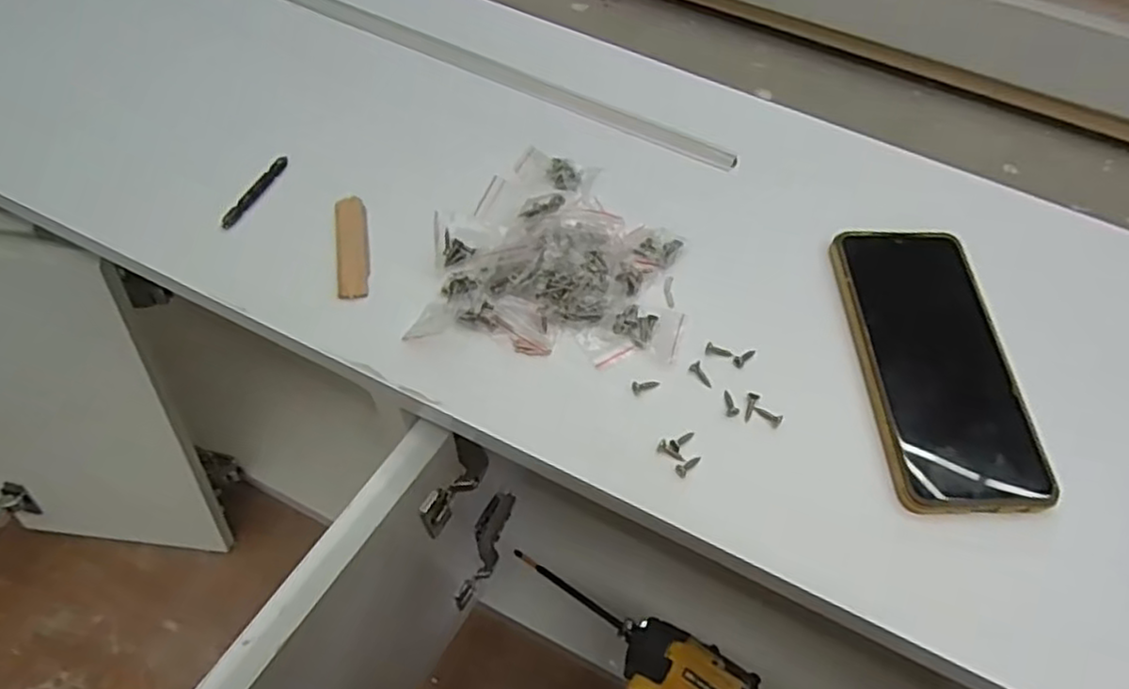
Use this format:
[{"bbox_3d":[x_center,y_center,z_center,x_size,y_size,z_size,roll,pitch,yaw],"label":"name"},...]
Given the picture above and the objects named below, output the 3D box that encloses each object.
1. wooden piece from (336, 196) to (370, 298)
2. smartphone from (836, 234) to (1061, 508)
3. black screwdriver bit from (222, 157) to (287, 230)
[{"bbox_3d":[-0.126,-0.058,0.411,0.018,0.005,0.072,-8,59,-8],"label":"wooden piece"},{"bbox_3d":[0.206,0.007,0.387,0.082,0.008,0.172,1,58,-3],"label":"smartphone"},{"bbox_3d":[-0.191,-0.094,0.427,0.006,0.007,0.059,22,60,10],"label":"black screwdriver bit"}]

